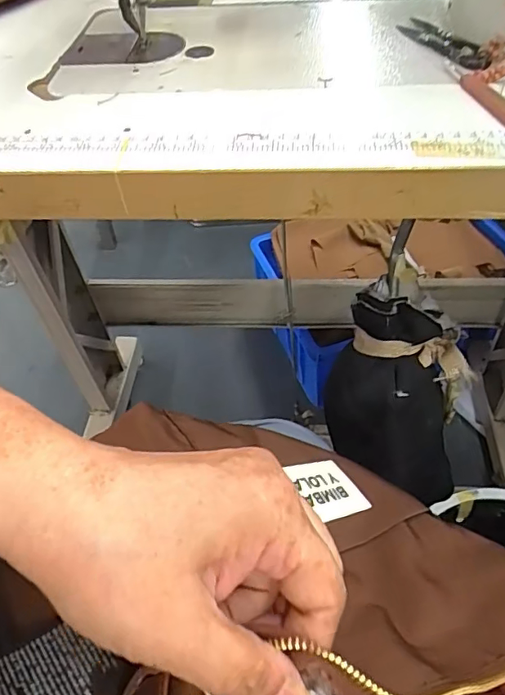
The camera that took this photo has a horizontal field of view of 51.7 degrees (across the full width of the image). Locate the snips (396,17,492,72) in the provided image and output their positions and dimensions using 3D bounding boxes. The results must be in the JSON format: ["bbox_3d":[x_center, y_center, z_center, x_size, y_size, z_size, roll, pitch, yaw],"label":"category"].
[{"bbox_3d":[0.145,-0.234,0.398,0.029,0.011,0.097,-17,50,-10],"label":"snips"}]

